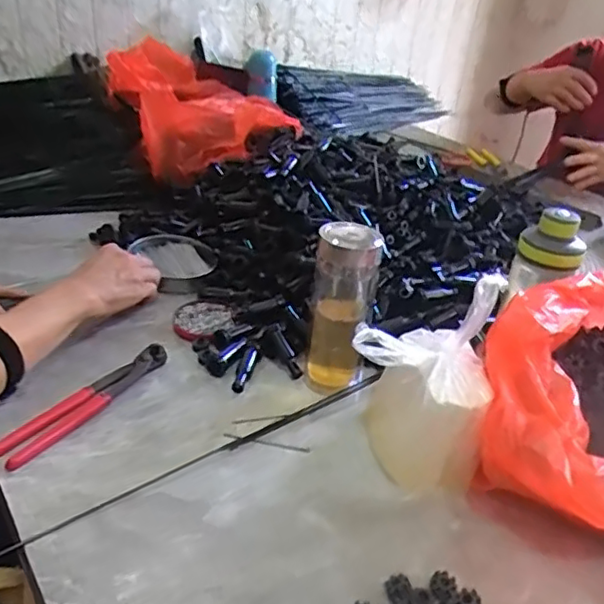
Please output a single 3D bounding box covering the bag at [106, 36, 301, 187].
[{"bbox_3d":[-0.217,-0.393,1.222,0.255,0.162,0.424,-12,34,-26],"label":"bag"}]

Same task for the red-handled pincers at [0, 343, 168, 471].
[{"bbox_3d":[-0.210,0.097,0.620,0.033,0.013,0.201,21,34,26],"label":"red-handled pincers"}]

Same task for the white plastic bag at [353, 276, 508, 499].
[{"bbox_3d":[0.113,0.068,0.556,0.115,0.161,0.093,16,31,18],"label":"white plastic bag"}]

